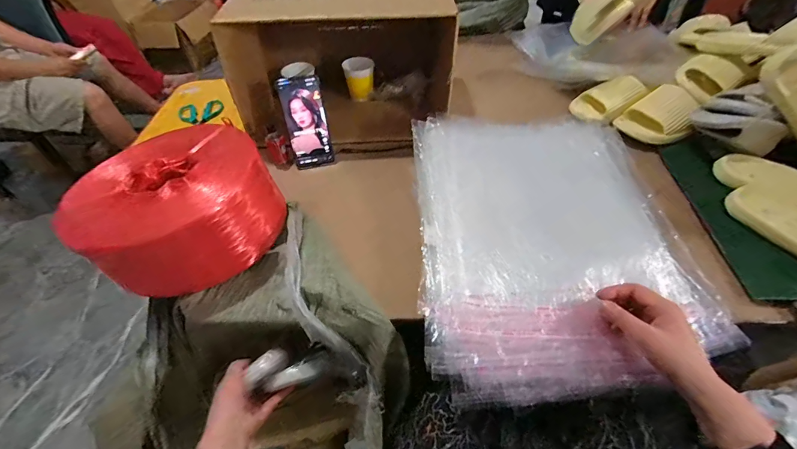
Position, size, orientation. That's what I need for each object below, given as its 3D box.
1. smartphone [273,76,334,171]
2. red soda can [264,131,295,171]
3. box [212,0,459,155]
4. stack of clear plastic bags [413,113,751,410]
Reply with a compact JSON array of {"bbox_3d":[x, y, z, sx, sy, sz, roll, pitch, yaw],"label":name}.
[{"bbox_3d":[-0.171,-0.185,0.677,0.076,0.166,0.011,-12,29,-7],"label":"smartphone"},{"bbox_3d":[-0.231,-0.144,0.706,0.034,0.065,0.034,-2,48,2],"label":"red soda can"},{"bbox_3d":[-0.095,-0.337,0.745,0.379,0.257,0.278,-4,48,0],"label":"box"},{"bbox_3d":[0.230,0.006,0.563,0.385,0.051,0.480,1,57,-2],"label":"stack of clear plastic bags"}]

